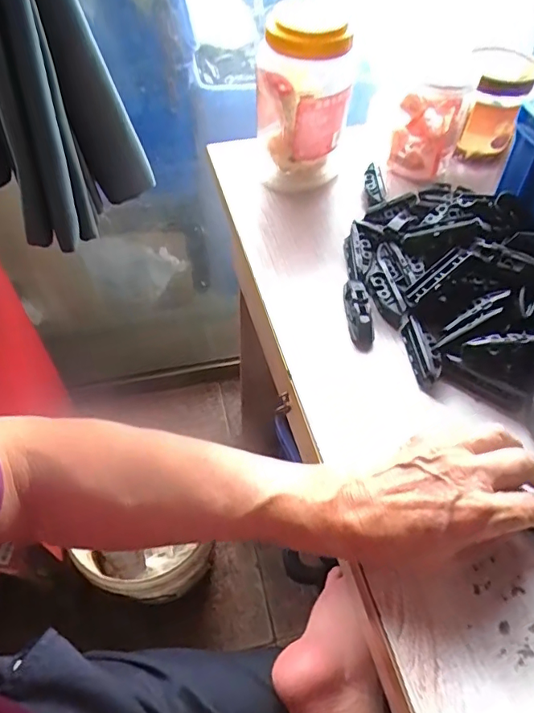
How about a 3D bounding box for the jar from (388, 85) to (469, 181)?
[{"bbox_3d":[0.180,-0.251,0.583,0.068,0.085,0.062,1,54,-1],"label":"jar"}]

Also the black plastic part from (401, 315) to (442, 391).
[{"bbox_3d":[0.135,-0.003,0.444,0.021,0.024,0.064,-2,54,-3],"label":"black plastic part"}]

